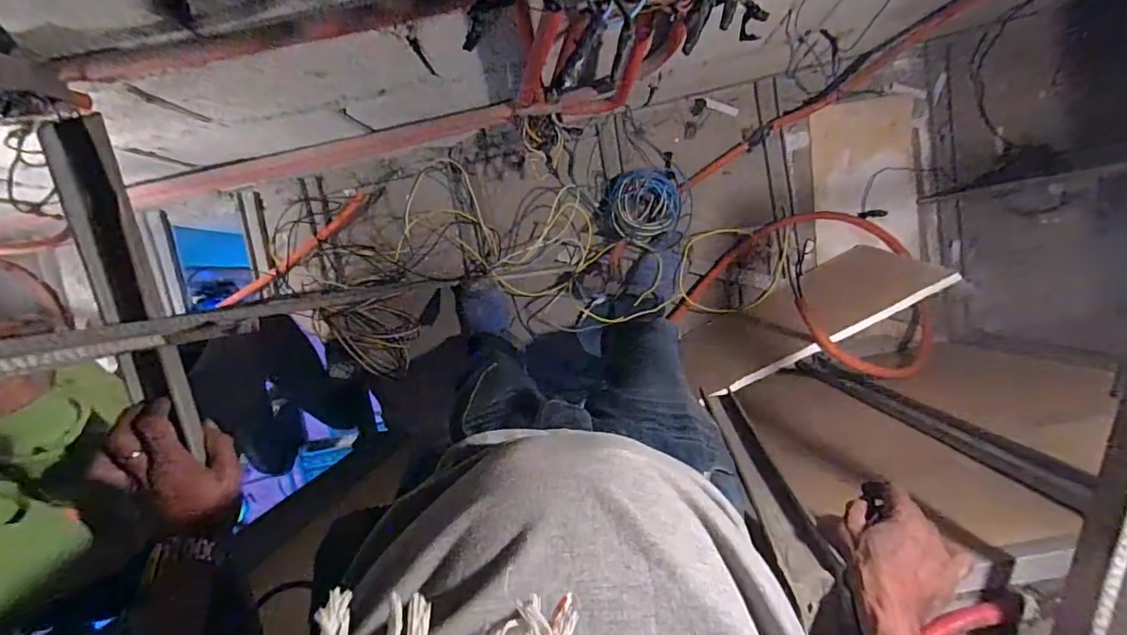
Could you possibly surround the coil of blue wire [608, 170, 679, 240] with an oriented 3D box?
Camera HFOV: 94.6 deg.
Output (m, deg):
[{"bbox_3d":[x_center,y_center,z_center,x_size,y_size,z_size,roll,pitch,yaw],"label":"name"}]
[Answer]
[{"bbox_3d":[0.215,-0.291,1.378,0.206,0.078,0.206,2,78,-12],"label":"coil of blue wire"}]

